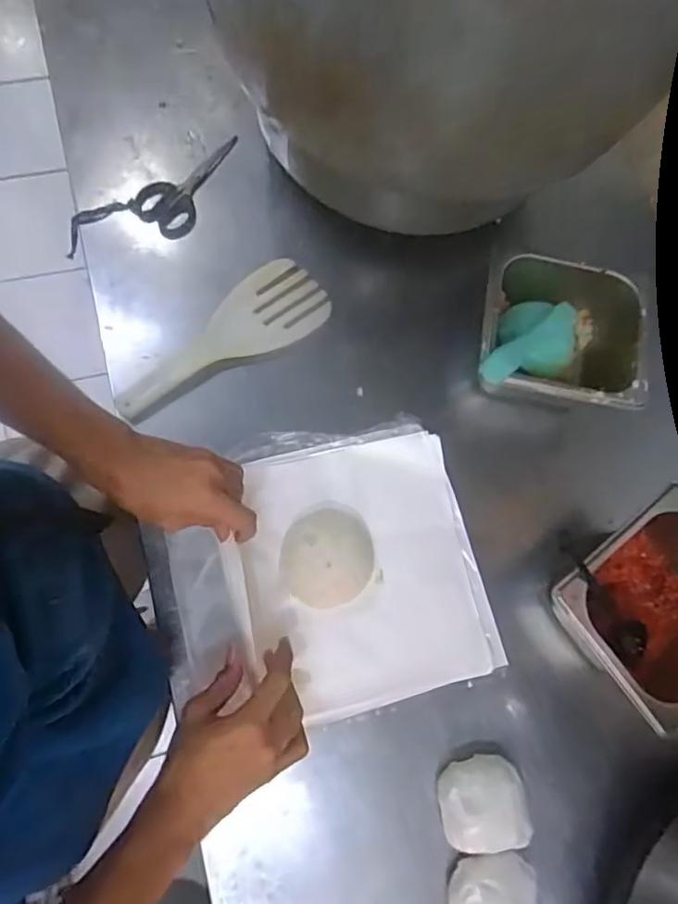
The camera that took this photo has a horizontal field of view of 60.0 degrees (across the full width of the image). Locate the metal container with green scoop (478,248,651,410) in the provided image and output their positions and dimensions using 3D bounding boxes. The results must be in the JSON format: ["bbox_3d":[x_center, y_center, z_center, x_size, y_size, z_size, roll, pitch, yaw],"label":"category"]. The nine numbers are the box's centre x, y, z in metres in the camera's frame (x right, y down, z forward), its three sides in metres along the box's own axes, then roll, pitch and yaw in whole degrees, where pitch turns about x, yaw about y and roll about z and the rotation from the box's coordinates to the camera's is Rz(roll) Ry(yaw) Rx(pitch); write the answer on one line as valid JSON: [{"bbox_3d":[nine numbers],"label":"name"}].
[{"bbox_3d":[0.234,-0.120,0.635,0.174,0.127,0.174,0,77,-2],"label":"metal container with green scoop"}]

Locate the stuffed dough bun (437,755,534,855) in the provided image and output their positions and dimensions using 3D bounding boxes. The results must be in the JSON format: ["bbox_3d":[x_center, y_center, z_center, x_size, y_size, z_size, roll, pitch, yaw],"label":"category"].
[{"bbox_3d":[0.134,0.329,0.542,0.079,0.043,0.076,-8,78,-8],"label":"stuffed dough bun"}]

